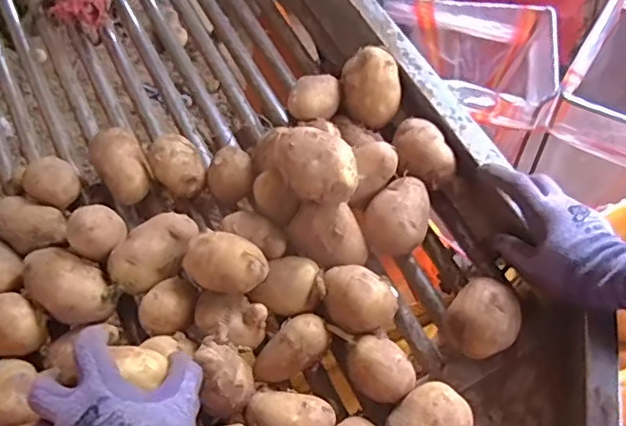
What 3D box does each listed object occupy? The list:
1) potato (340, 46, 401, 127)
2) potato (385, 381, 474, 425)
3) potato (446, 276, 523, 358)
[{"bbox_3d":[0.058,-0.128,0.586,0.053,0.049,0.064,-9,60,-2],"label":"potato"},{"bbox_3d":[0.089,0.167,0.449,0.066,0.058,0.053,-35,64,-16],"label":"potato"},{"bbox_3d":[0.143,0.093,0.492,0.056,0.054,0.055,-1,60,2],"label":"potato"}]

